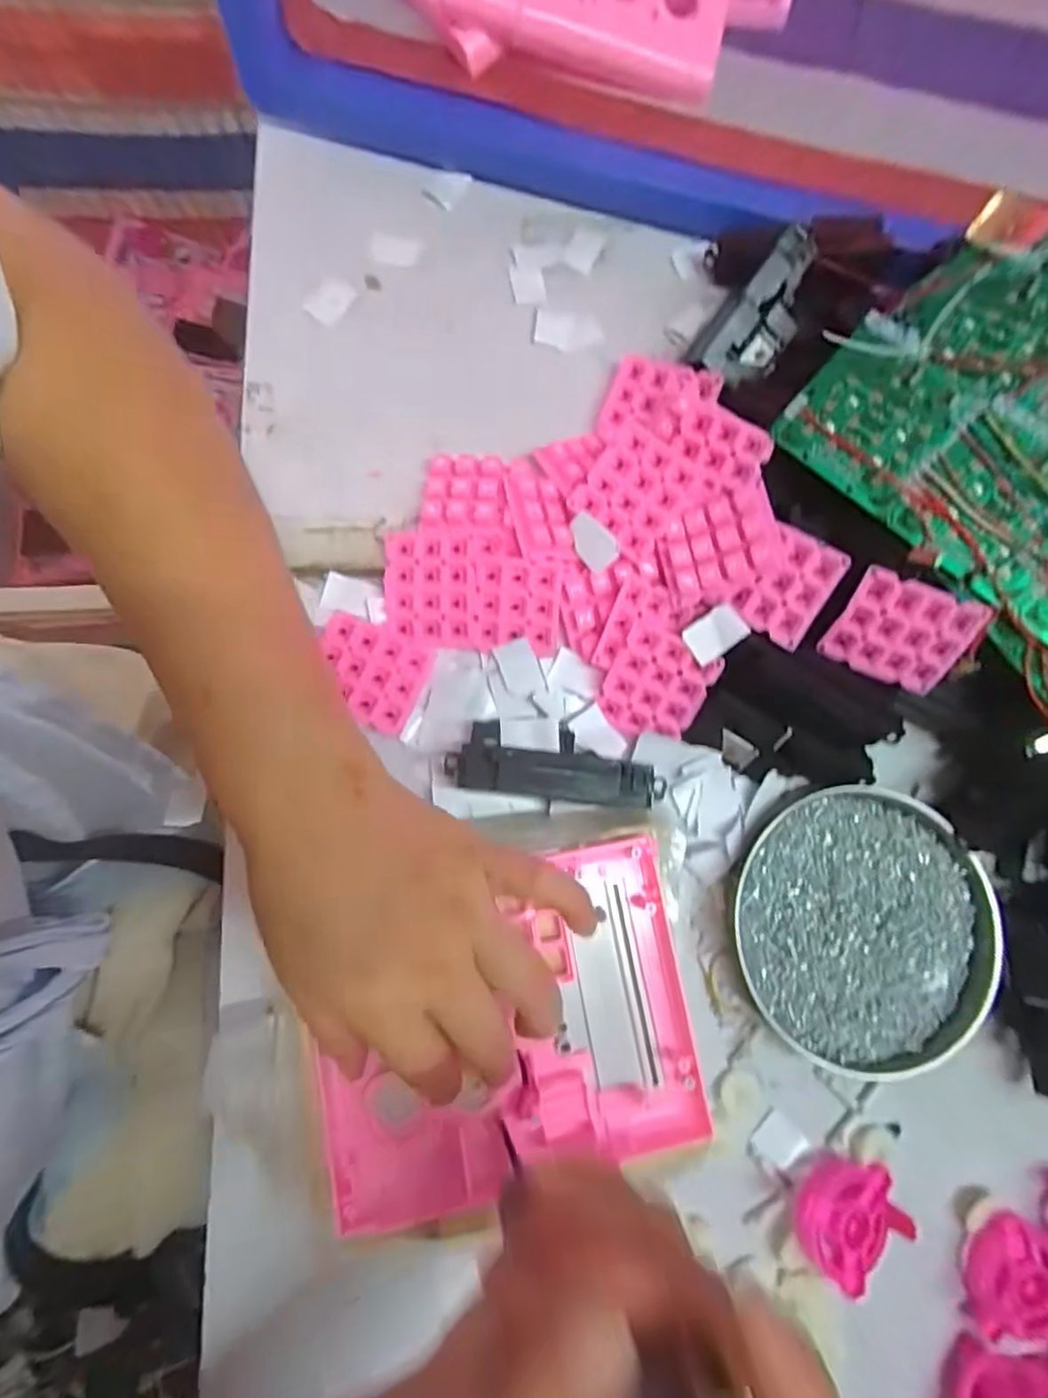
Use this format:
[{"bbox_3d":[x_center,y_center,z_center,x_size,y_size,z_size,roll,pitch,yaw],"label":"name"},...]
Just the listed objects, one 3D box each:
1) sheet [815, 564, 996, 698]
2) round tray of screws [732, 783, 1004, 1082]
[{"bbox_3d":[0.185,-0.032,0.314,0.060,0.052,0.005,23,37,4],"label":"sheet"},{"bbox_3d":[0.176,0.116,0.327,0.133,0.017,0.135,1,79,-4],"label":"round tray of screws"}]

